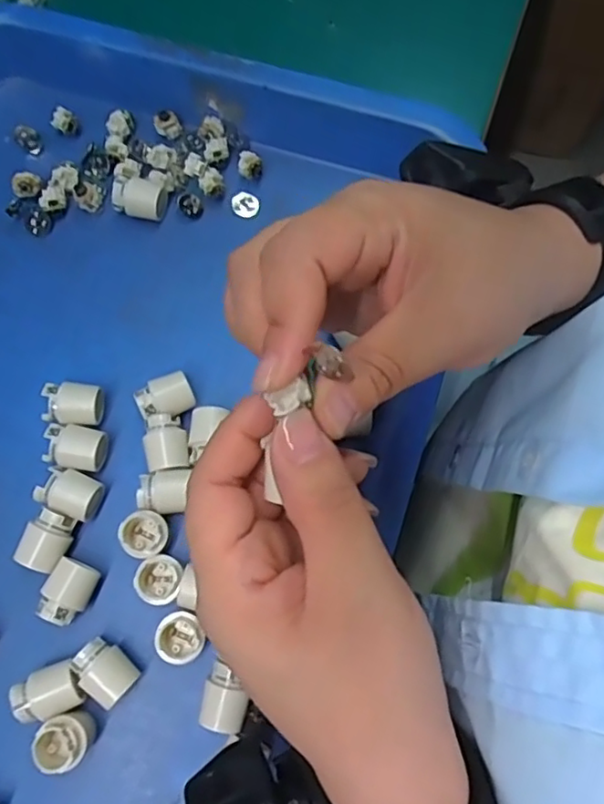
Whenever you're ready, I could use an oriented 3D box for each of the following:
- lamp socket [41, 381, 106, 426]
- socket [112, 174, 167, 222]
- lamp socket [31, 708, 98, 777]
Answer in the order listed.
[{"bbox_3d":[-0.114,0.002,0.310,0.026,0.025,0.021,6,71,3],"label":"lamp socket"},{"bbox_3d":[-0.092,-0.116,0.347,0.027,0.015,0.020,4,71,2],"label":"socket"},{"bbox_3d":[-0.101,0.146,0.264,0.018,0.024,0.022,16,72,7],"label":"lamp socket"}]

